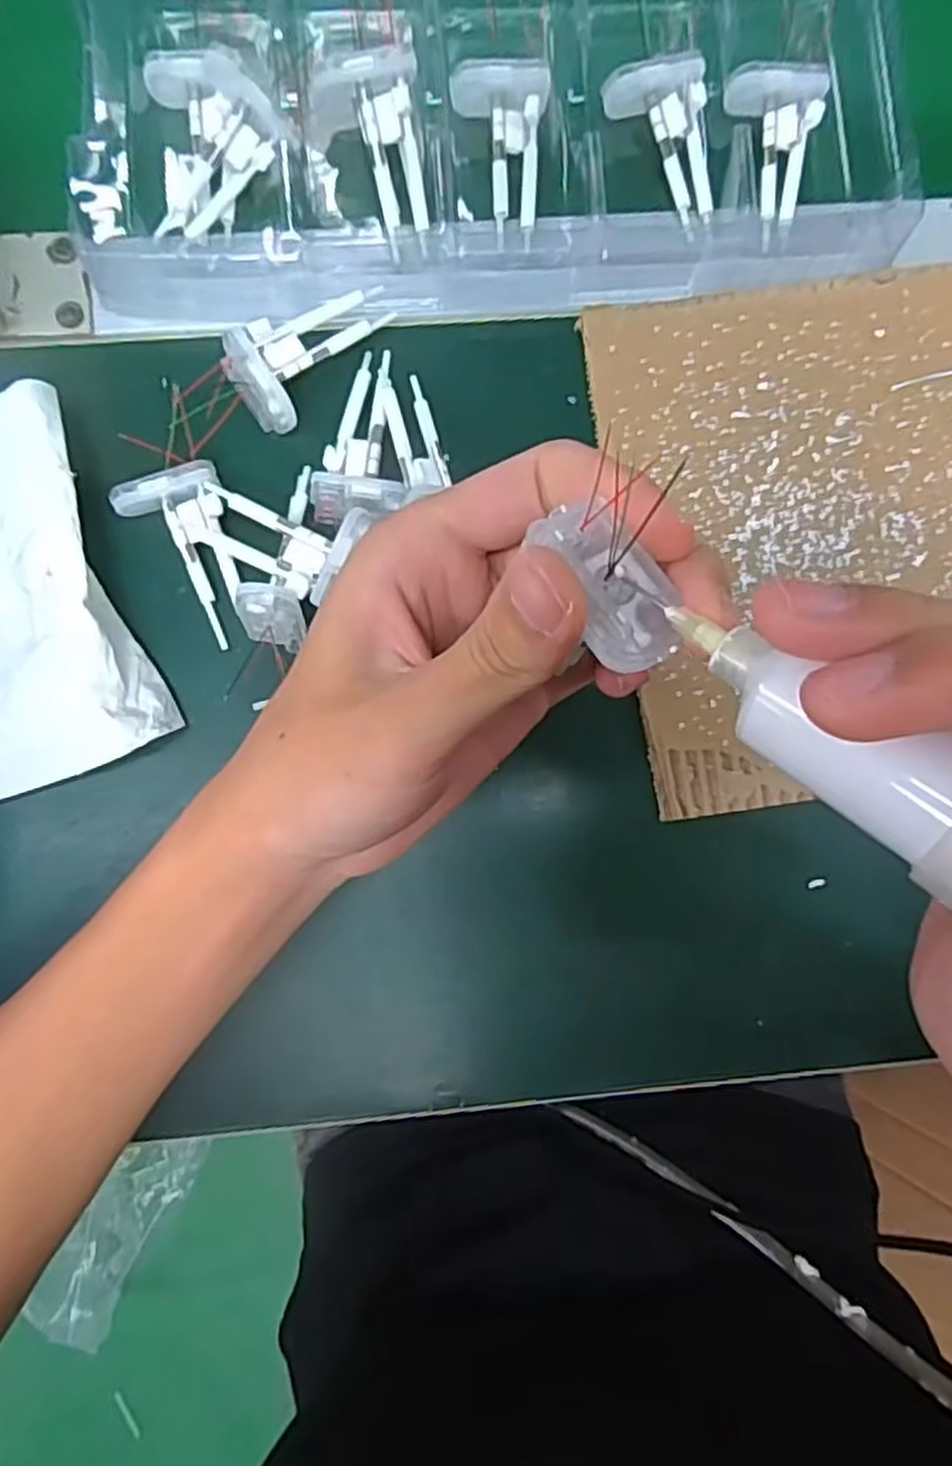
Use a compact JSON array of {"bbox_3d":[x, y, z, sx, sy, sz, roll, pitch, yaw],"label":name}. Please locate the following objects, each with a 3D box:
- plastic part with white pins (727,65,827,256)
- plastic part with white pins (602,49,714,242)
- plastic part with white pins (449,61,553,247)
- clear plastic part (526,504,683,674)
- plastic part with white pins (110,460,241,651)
[{"bbox_3d":[0.117,-0.224,0.307,0.034,0.009,0.065,-7,98,-3],"label":"plastic part with white pins"},{"bbox_3d":[0.077,-0.227,0.307,0.034,0.013,0.062,-24,100,-5],"label":"plastic part with white pins"},{"bbox_3d":[0.013,-0.221,0.303,0.035,0.007,0.062,-10,102,-4],"label":"plastic part with white pins"},{"bbox_3d":[0.028,-0.030,0.161,0.019,0.005,0.035,-27,84,-5],"label":"clear plastic part"},{"bbox_3d":[-0.103,-0.063,0.289,0.036,0.009,0.064,-20,101,-4],"label":"plastic part with white pins"}]

